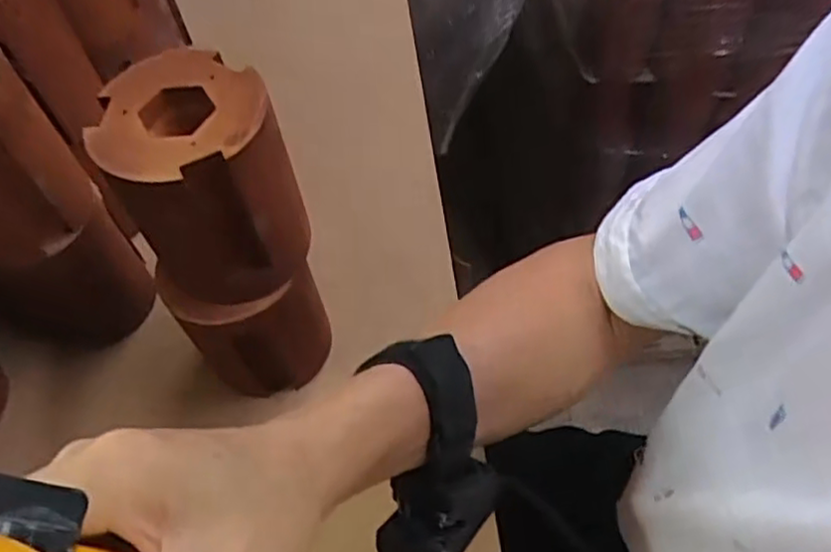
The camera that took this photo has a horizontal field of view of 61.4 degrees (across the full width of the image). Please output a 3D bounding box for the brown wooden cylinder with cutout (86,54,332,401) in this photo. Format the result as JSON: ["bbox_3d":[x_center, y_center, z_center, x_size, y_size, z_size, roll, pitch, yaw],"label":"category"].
[{"bbox_3d":[-0.096,-0.012,0.373,0.081,0.198,0.081,-21,58,-11],"label":"brown wooden cylinder with cutout"}]

